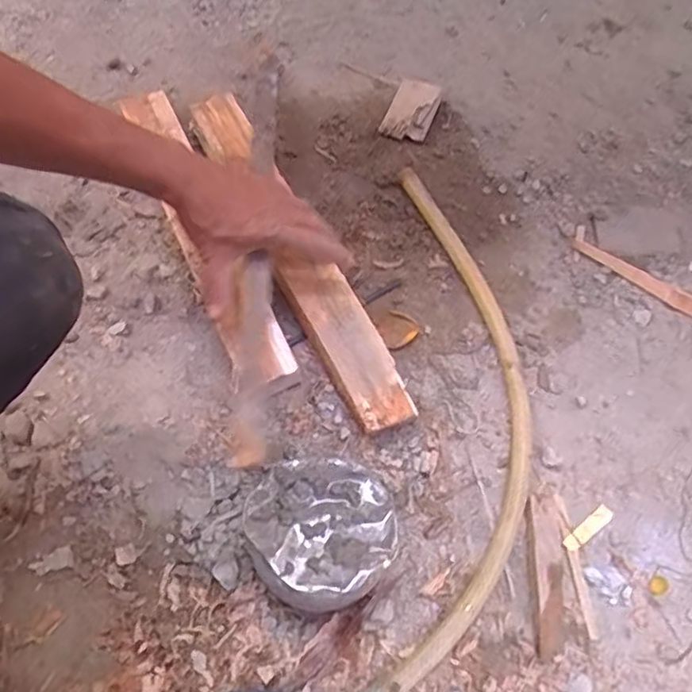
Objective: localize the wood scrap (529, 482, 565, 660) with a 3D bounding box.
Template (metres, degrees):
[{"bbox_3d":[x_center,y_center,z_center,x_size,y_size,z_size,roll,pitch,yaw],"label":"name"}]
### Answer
[{"bbox_3d":[0.182,0.201,0.572,0.029,0.014,0.147,6,63,-1],"label":"wood scrap"}]

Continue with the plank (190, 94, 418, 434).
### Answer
[{"bbox_3d":[-0.061,-0.105,0.682,0.060,0.029,0.448,-24,69,-16],"label":"plank"}]

